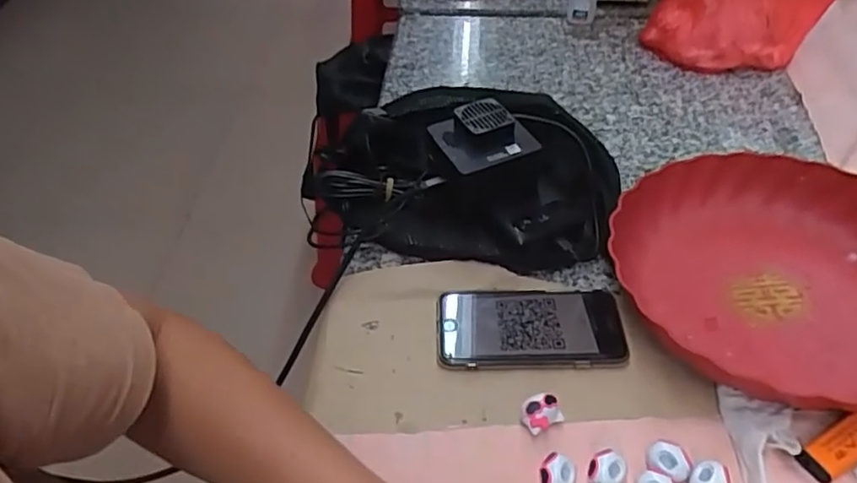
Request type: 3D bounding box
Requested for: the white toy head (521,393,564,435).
[{"bbox_3d":[0.075,0.114,0.405,0.025,0.021,0.018,-22,48,-19],"label":"white toy head"}]

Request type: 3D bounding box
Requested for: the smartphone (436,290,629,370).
[{"bbox_3d":[0.076,0.062,0.457,0.136,0.005,0.068,-1,45,1],"label":"smartphone"}]

